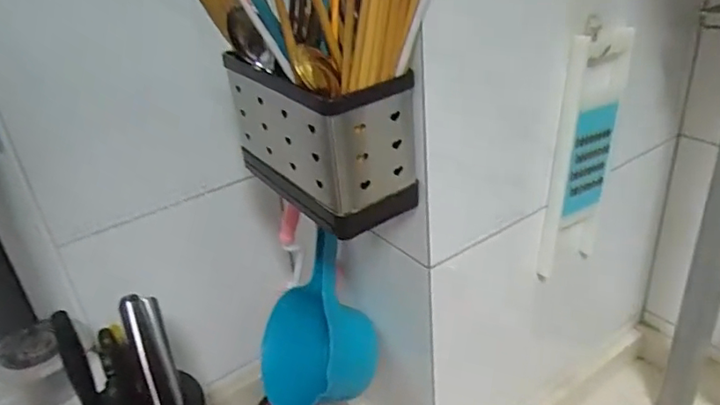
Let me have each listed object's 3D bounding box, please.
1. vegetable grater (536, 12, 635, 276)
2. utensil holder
[{"bbox_3d":[0.247,-0.051,0.615,0.089,0.276,0.017,-17,30,-29],"label":"vegetable grater"},{"bbox_3d":[-0.041,-0.067,0.527,0.090,0.121,0.193,-24,34,-29],"label":"utensil holder"}]

